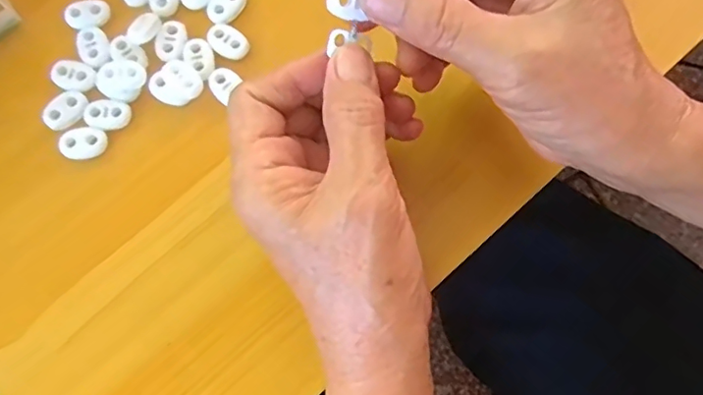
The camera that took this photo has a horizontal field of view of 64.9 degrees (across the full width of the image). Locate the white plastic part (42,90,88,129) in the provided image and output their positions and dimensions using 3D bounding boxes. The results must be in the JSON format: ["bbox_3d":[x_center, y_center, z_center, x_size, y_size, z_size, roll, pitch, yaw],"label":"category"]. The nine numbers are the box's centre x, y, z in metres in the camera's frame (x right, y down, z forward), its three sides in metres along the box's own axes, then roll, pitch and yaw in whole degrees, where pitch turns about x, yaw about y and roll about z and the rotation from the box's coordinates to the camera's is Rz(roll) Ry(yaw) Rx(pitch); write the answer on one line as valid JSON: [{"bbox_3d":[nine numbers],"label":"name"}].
[{"bbox_3d":[-0.141,-0.044,0.273,0.022,0.004,0.017,-40,80,-11],"label":"white plastic part"}]

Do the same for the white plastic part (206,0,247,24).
[{"bbox_3d":[-0.066,-0.101,0.291,0.015,0.004,0.022,40,78,9],"label":"white plastic part"}]

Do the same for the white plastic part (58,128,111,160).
[{"bbox_3d":[-0.131,-0.026,0.272,0.022,0.006,0.015,-21,77,-7],"label":"white plastic part"}]

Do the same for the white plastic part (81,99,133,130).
[{"bbox_3d":[-0.121,-0.041,0.276,0.022,0.006,0.015,5,75,0],"label":"white plastic part"}]

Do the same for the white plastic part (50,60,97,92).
[{"bbox_3d":[-0.140,-0.061,0.277,0.023,0.004,0.016,16,76,3],"label":"white plastic part"}]

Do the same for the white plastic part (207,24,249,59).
[{"bbox_3d":[-0.064,-0.081,0.284,0.022,0.004,0.015,28,77,6],"label":"white plastic part"}]

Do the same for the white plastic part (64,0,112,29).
[{"bbox_3d":[-0.137,-0.096,0.285,0.023,0.004,0.016,-6,76,-3],"label":"white plastic part"}]

